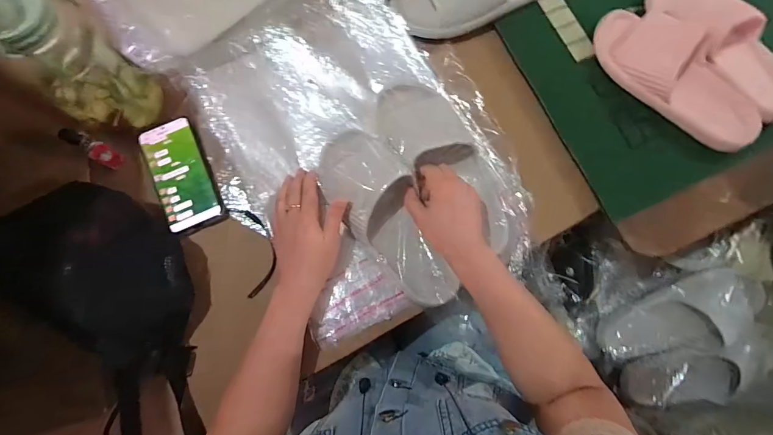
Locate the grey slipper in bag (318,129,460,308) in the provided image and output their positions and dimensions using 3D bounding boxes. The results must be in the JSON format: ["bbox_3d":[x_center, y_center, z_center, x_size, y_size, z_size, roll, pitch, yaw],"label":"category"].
[{"bbox_3d":[-0.001,-0.003,0.481,0.097,0.067,0.259,-31,83,-5],"label":"grey slipper in bag"}]

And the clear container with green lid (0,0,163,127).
[{"bbox_3d":[-0.363,-0.179,0.437,0.083,0.197,0.082,18,80,4],"label":"clear container with green lid"}]

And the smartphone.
[{"bbox_3d":[-0.286,-0.059,0.517,0.077,0.011,0.162,-27,80,-5],"label":"smartphone"}]

